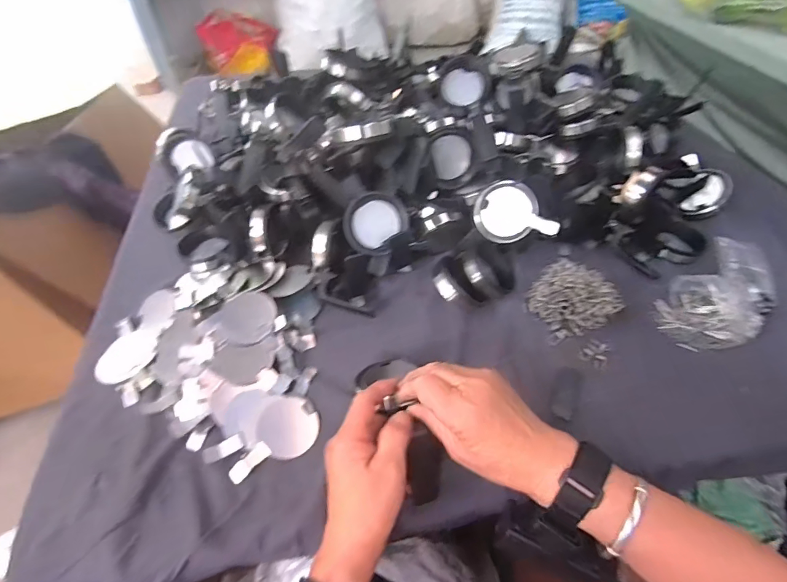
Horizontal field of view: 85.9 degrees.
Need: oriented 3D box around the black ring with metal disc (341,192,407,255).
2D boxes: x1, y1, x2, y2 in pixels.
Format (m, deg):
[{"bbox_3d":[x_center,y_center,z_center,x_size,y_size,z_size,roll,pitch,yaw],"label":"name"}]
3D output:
[{"bbox_3d":[-0.021,-0.080,0.494,0.066,0.021,0.069,38,94,-10],"label":"black ring with metal disc"}]

